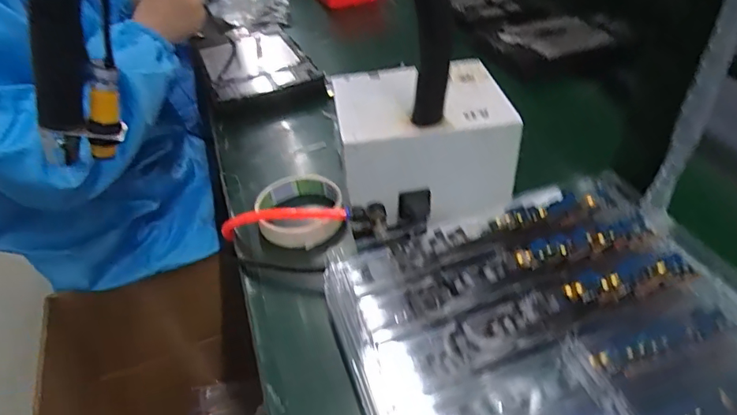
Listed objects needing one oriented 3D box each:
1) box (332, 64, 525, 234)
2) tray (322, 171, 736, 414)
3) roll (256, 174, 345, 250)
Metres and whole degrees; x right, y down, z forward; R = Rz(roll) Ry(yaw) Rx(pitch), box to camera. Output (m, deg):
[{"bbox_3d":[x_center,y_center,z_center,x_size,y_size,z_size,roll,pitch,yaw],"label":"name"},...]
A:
[{"bbox_3d":[0.045,-0.063,0.478,0.155,0.107,0.135,-10,42,-9],"label":"box"},{"bbox_3d":[0.127,0.086,0.343,0.276,0.028,0.221,-18,46,-11],"label":"tray"},{"bbox_3d":[-0.068,0.003,0.494,0.083,0.034,0.095,-13,43,-13],"label":"roll"}]

